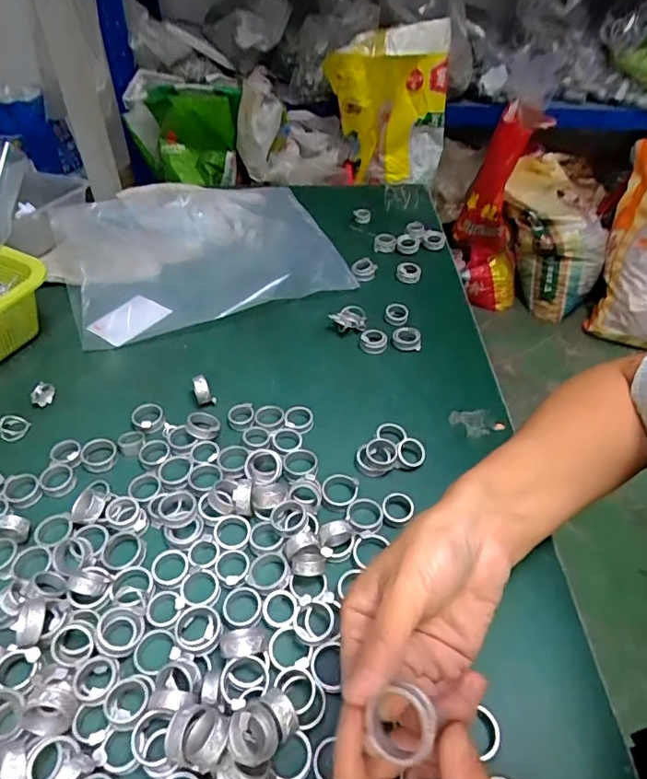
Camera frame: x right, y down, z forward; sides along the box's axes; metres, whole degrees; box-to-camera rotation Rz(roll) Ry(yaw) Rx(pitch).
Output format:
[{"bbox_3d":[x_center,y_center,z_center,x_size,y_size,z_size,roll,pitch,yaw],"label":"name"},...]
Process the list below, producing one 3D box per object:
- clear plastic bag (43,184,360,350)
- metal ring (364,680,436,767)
[{"bbox_3d":[-0.147,-0.167,0.602,0.309,0.048,0.230,-18,48,-19],"label":"clear plastic bag"},{"bbox_3d":[0.033,0.135,0.209,0.027,0.010,0.027,-2,76,8],"label":"metal ring"}]

